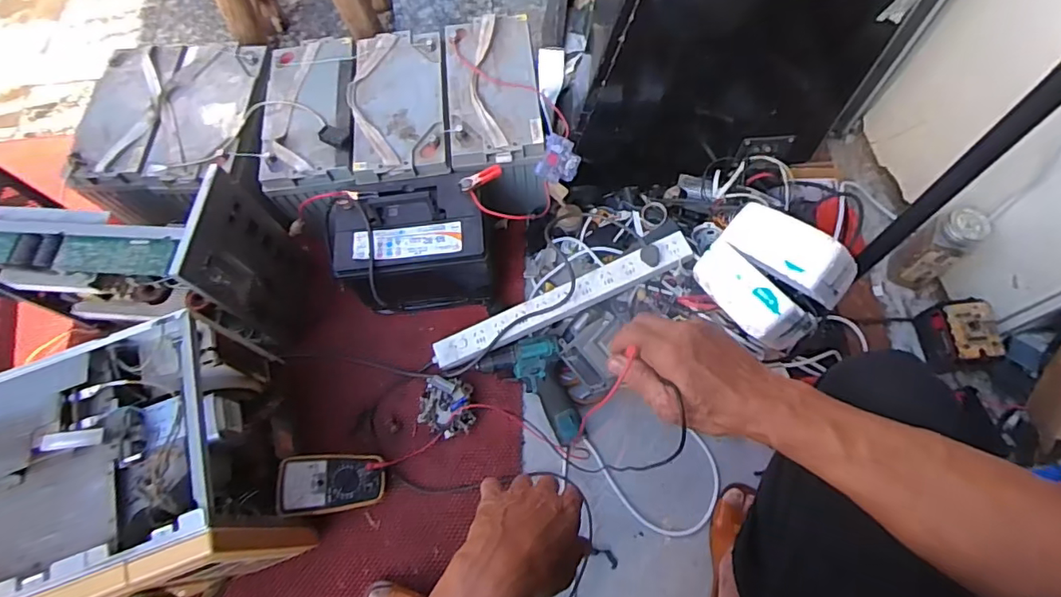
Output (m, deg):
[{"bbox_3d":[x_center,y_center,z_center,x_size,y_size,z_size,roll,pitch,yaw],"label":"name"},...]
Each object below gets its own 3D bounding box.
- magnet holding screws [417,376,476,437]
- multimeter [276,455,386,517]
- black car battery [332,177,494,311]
[{"bbox_3d":[-0.145,0.194,0.973,0.096,0.046,0.092,-1,67,2],"label":"magnet holding screws"},{"bbox_3d":[-0.331,0.310,0.908,0.163,0.037,0.092,2,63,-18],"label":"multimeter"},{"bbox_3d":[-0.212,-0.086,0.984,0.266,0.223,0.194,-14,68,-3],"label":"black car battery"}]

